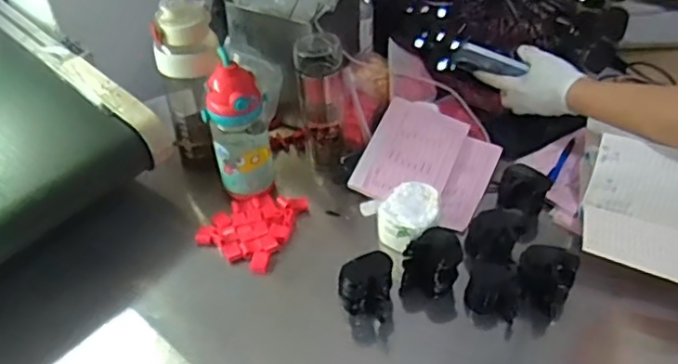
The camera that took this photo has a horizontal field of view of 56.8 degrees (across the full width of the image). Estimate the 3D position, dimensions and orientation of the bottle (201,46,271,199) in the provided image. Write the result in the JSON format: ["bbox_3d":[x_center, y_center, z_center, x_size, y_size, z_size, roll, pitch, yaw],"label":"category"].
[{"bbox_3d":[-0.136,-0.073,0.856,0.084,0.196,0.067,-9,43,-7],"label":"bottle"}]

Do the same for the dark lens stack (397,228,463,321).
[{"bbox_3d":[0.118,0.116,0.793,0.070,0.100,0.077,9,44,11],"label":"dark lens stack"}]

